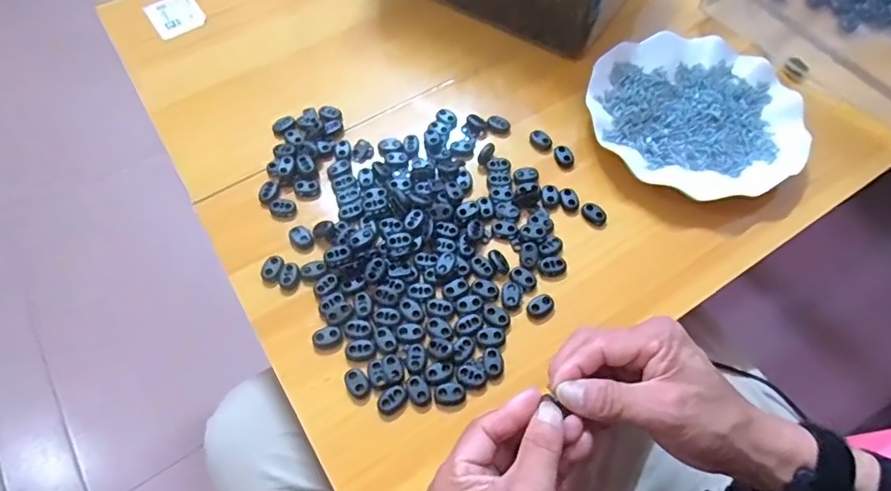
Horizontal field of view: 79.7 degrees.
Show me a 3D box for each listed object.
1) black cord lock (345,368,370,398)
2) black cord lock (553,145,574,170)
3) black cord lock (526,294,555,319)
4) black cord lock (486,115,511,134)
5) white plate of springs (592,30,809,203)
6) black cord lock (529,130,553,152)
[{"bbox_3d":[-0.062,0.096,0.376,0.015,0.006,0.020,-26,64,-14],"label":"black cord lock"},{"bbox_3d":[0.104,-0.078,0.469,0.011,0.014,0.021,-20,63,-10],"label":"black cord lock"},{"bbox_3d":[0.071,0.046,0.400,0.020,0.007,0.015,-26,64,-13],"label":"black cord lock"},{"bbox_3d":[0.048,-0.110,0.486,0.021,0.011,0.011,11,60,6],"label":"black cord lock"},{"bbox_3d":[0.220,-0.119,0.474,0.179,0.019,0.175,0,61,0],"label":"white plate of springs"},{"bbox_3d":[0.086,-0.094,0.477,0.012,0.012,0.023,-38,68,-19],"label":"black cord lock"}]

